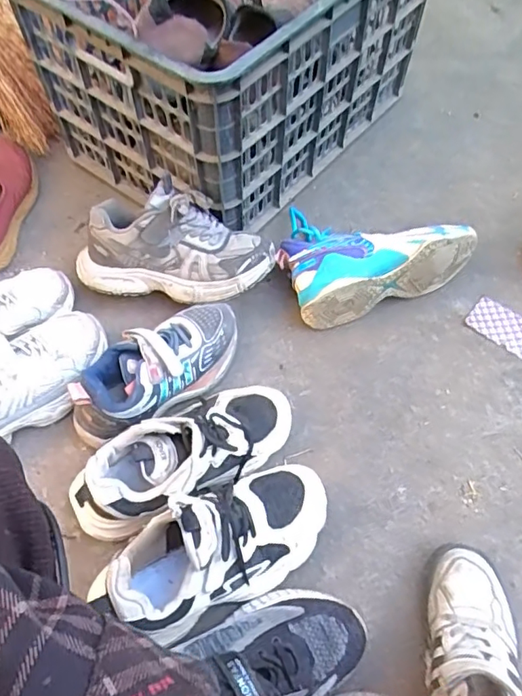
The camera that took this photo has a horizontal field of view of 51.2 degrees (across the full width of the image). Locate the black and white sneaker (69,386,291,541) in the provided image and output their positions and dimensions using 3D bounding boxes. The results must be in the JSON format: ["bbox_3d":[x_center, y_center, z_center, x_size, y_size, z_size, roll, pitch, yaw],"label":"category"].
[{"bbox_3d":[-0.080,0.109,0.578,0.242,0.097,0.096,-29,63,-14],"label":"black and white sneaker"}]

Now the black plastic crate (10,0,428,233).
[{"bbox_3d":[-0.047,-0.457,0.806,0.421,0.300,0.502,36,67,20],"label":"black plastic crate"}]

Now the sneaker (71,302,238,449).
[{"bbox_3d":[-0.119,0.019,0.624,0.221,0.071,0.087,-35,65,-17],"label":"sneaker"}]

